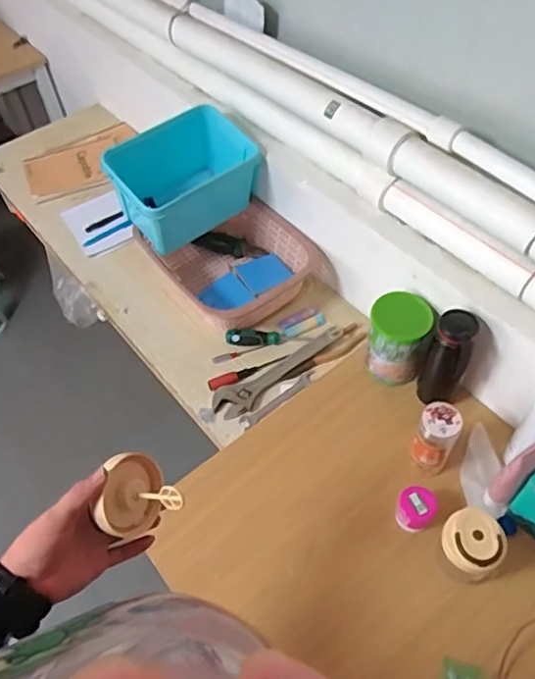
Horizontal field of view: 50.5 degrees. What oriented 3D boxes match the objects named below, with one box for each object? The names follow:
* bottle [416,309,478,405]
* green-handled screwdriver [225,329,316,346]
[{"bbox_3d":[0.294,0.032,0.930,0.064,0.170,0.061,17,56,16],"label":"bottle"},{"bbox_3d":[0.002,0.000,1.131,0.165,0.025,0.029,3,53,-9],"label":"green-handled screwdriver"}]

